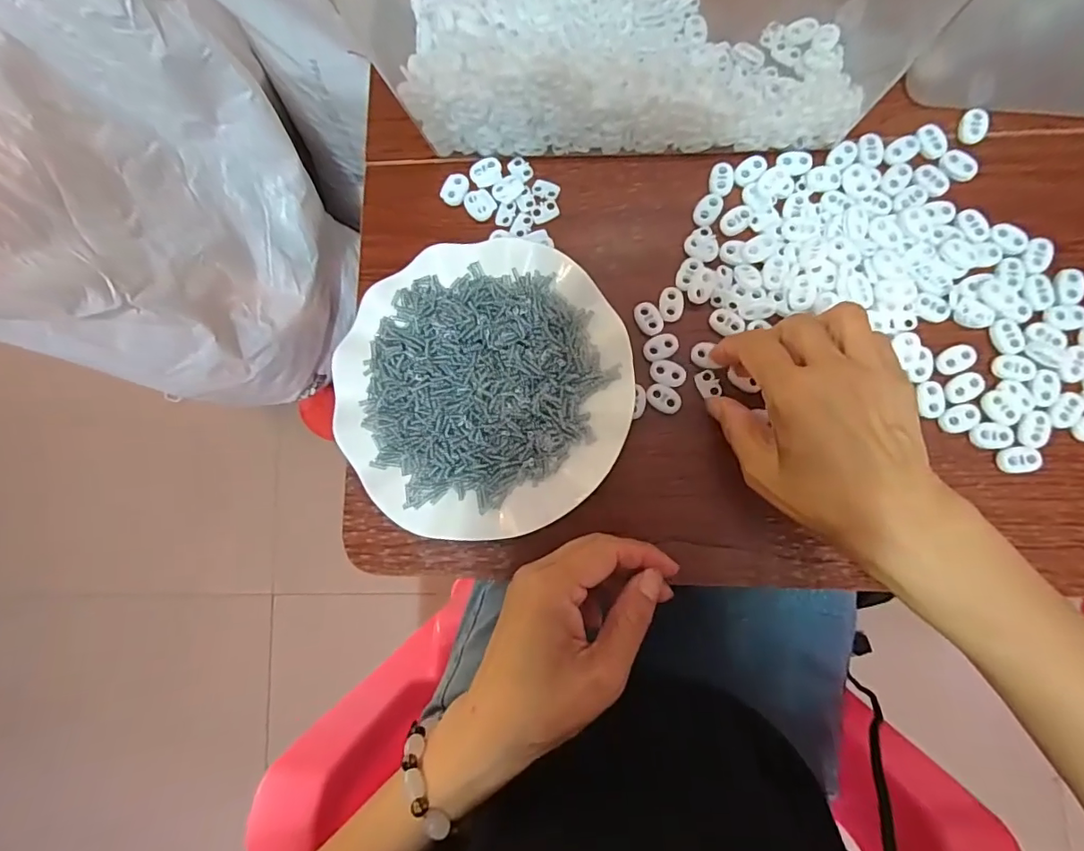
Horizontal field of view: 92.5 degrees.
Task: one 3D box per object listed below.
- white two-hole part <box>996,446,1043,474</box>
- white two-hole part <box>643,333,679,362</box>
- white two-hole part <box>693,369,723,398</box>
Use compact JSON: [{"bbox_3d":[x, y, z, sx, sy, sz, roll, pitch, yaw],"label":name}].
[{"bbox_3d":[0.283,0.020,0.307,0.021,0.008,0.016,-7,83,5],"label":"white two-hole part"},{"bbox_3d":[0.077,-0.051,0.334,0.023,0.004,0.015,-25,82,2],"label":"white two-hole part"},{"bbox_3d":[0.106,-0.027,0.330,0.013,0.004,0.018,-27,82,-1],"label":"white two-hole part"}]

